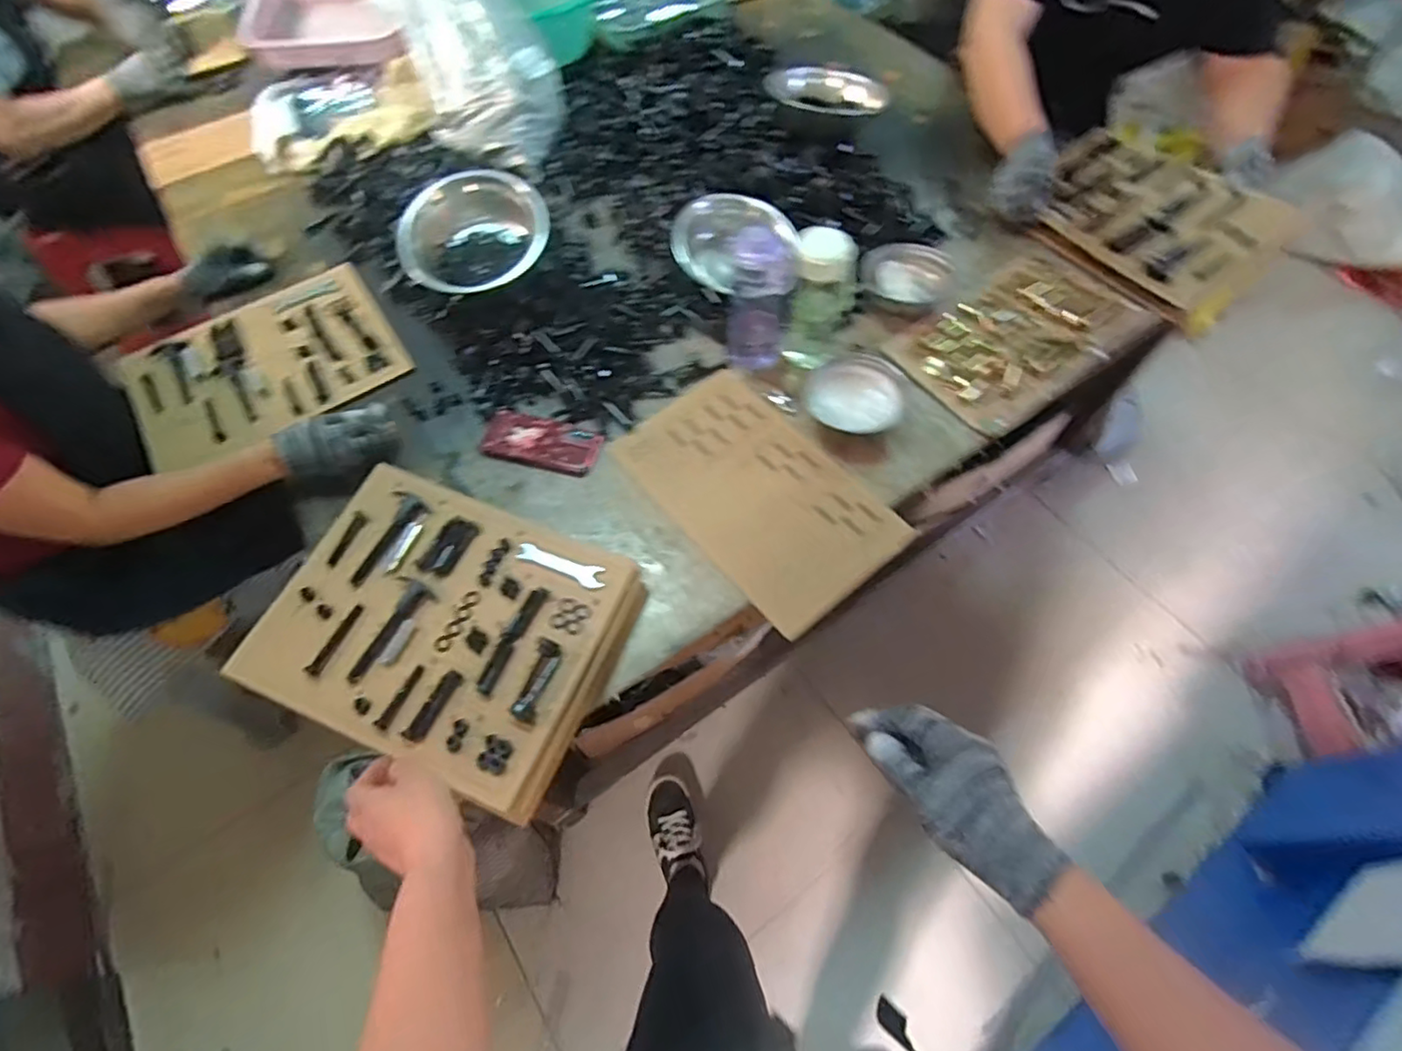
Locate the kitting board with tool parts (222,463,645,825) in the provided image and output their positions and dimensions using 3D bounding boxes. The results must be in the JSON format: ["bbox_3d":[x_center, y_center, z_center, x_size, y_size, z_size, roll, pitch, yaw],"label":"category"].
[{"bbox_3d":[-0.311,0.114,0.747,0.400,0.042,0.304,21,65,12],"label":"kitting board with tool parts"}]

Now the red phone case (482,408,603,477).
[{"bbox_3d":[-0.236,-0.123,0.911,0.174,0.008,0.081,16,64,10],"label":"red phone case"}]

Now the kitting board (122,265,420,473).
[{"bbox_3d":[-0.712,-0.262,1.013,0.398,0.018,0.313,-34,67,-15],"label":"kitting board"}]

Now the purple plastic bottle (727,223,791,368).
[{"bbox_3d":[0.083,-0.321,0.888,0.081,0.202,0.070,3,63,3],"label":"purple plastic bottle"}]

